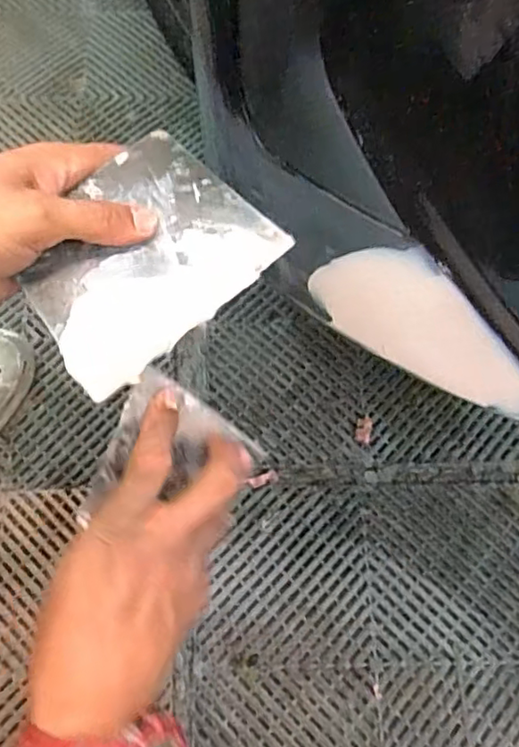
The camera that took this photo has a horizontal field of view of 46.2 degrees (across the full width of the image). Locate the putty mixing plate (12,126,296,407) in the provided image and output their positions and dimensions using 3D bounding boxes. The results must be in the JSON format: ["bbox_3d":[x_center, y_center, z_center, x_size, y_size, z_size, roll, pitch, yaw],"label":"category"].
[{"bbox_3d":[-0.062,-0.064,0.329,0.095,0.007,0.140,46,67,0],"label":"putty mixing plate"}]

